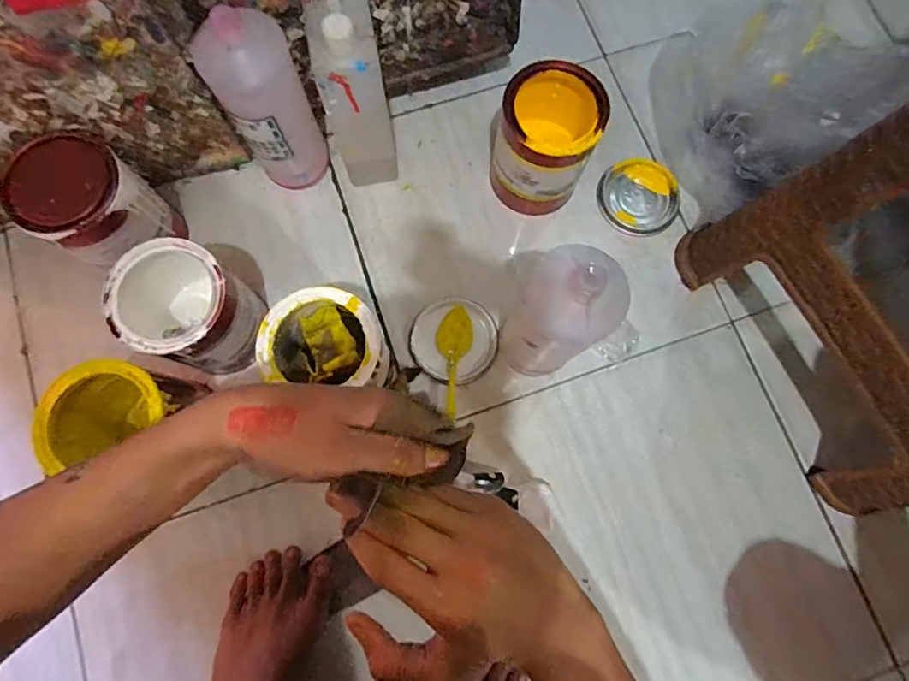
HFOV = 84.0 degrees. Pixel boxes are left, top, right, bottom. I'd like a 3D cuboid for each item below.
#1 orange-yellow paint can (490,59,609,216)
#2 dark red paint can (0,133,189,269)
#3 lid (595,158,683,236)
[{"bbox_3d":[0.100,-0.218,0.578,0.105,0.149,0.102,0,78,-2],"label":"orange-yellow paint can"},{"bbox_3d":[-0.373,-0.135,0.547,0.103,0.149,0.107,0,77,0],"label":"dark red paint can"},{"bbox_3d":[0.234,-0.182,0.638,0.101,0.018,0.092,0,78,-2],"label":"lid"}]

